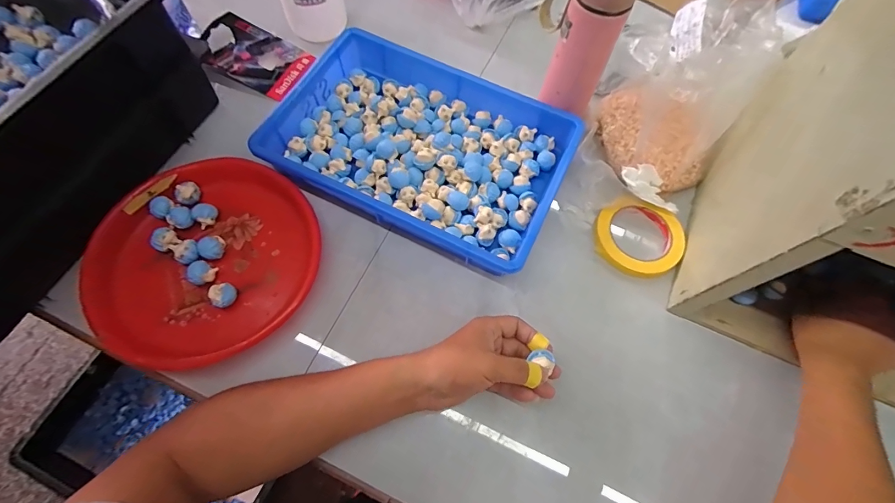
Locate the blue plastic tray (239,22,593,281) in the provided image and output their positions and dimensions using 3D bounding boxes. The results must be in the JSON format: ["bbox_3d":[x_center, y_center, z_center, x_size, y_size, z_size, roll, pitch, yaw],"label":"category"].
[{"bbox_3d":[-0.031,-0.142,0.546,0.364,0.061,0.249,26,68,9],"label":"blue plastic tray"}]

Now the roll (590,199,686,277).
[{"bbox_3d":[0.246,-0.017,0.520,0.110,0.020,0.096,21,68,7],"label":"roll"}]

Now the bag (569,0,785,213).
[{"bbox_3d":[0.293,-0.201,0.531,0.176,0.128,0.312,23,68,8],"label":"bag"}]

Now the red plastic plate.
[{"bbox_3d":[-0.279,0.008,0.479,0.243,0.038,0.242,1,67,-2],"label":"red plastic plate"}]

